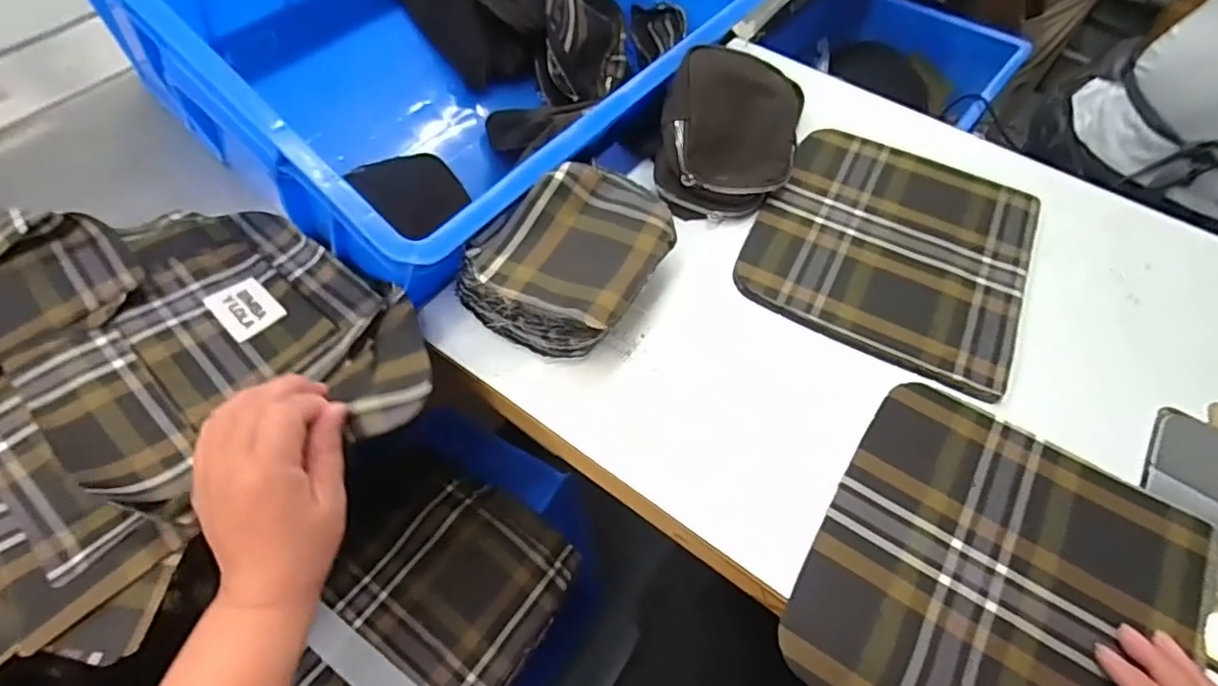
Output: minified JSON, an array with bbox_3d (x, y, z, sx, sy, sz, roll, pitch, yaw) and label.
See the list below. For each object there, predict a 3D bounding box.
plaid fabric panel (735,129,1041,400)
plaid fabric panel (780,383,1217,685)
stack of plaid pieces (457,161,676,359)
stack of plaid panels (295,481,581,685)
[{"bbox_3d":[0.251,-0.091,0.530,0.221,0.010,0.234,26,60,14],"label":"plaid fabric panel"},{"bbox_3d":[0.251,0.158,0.389,0.217,0.015,0.237,30,64,17],"label":"plaid fabric panel"},{"bbox_3d":[-0.021,-0.068,0.479,0.121,0.066,0.164,29,61,16],"label":"stack of plaid pieces"},{"bbox_3d":[-0.163,0.252,0.569,0.188,0.042,0.240,32,57,15],"label":"stack of plaid panels"}]

